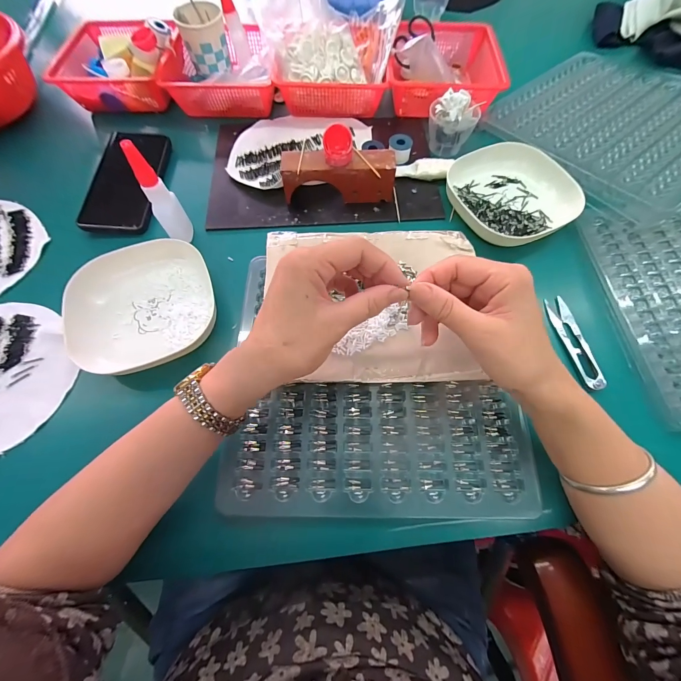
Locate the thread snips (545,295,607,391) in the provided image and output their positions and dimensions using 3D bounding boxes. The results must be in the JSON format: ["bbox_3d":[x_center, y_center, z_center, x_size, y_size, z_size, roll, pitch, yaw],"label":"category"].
[{"bbox_3d":[0.243,0.000,0.325,0.024,0.013,0.104,-6,66,-3],"label":"thread snips"}]

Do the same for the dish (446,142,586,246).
[{"bbox_3d":[0.212,-0.188,0.392,0.124,0.026,0.143,-27,69,-12],"label":"dish"}]

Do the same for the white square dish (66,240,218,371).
[{"bbox_3d":[-0.203,-0.038,0.326,0.138,0.030,0.145,-24,69,-11],"label":"white square dish"}]

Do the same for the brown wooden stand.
[{"bbox_3d":[-0.002,-0.200,0.385,0.132,0.050,0.036,0,66,-1],"label":"brown wooden stand"}]

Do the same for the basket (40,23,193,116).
[{"bbox_3d":[-0.314,-0.419,0.474,0.169,0.055,0.185,-2,66,-1],"label":"basket"}]

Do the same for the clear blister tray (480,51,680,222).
[{"bbox_3d":[0.384,-0.302,0.431,0.297,0.031,0.280,-31,70,-13],"label":"clear blister tray"}]

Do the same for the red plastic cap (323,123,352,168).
[{"bbox_3d":[-0.003,-0.216,0.348,0.031,0.029,0.027,-1,66,-1],"label":"red plastic cap"}]

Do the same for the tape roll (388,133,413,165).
[{"bbox_3d":[0.080,-0.257,0.424,0.030,0.025,0.033,0,66,-1],"label":"tape roll"}]

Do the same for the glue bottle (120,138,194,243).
[{"bbox_3d":[-0.191,-0.149,0.333,0.023,0.113,0.026,-11,67,-6],"label":"glue bottle"}]

